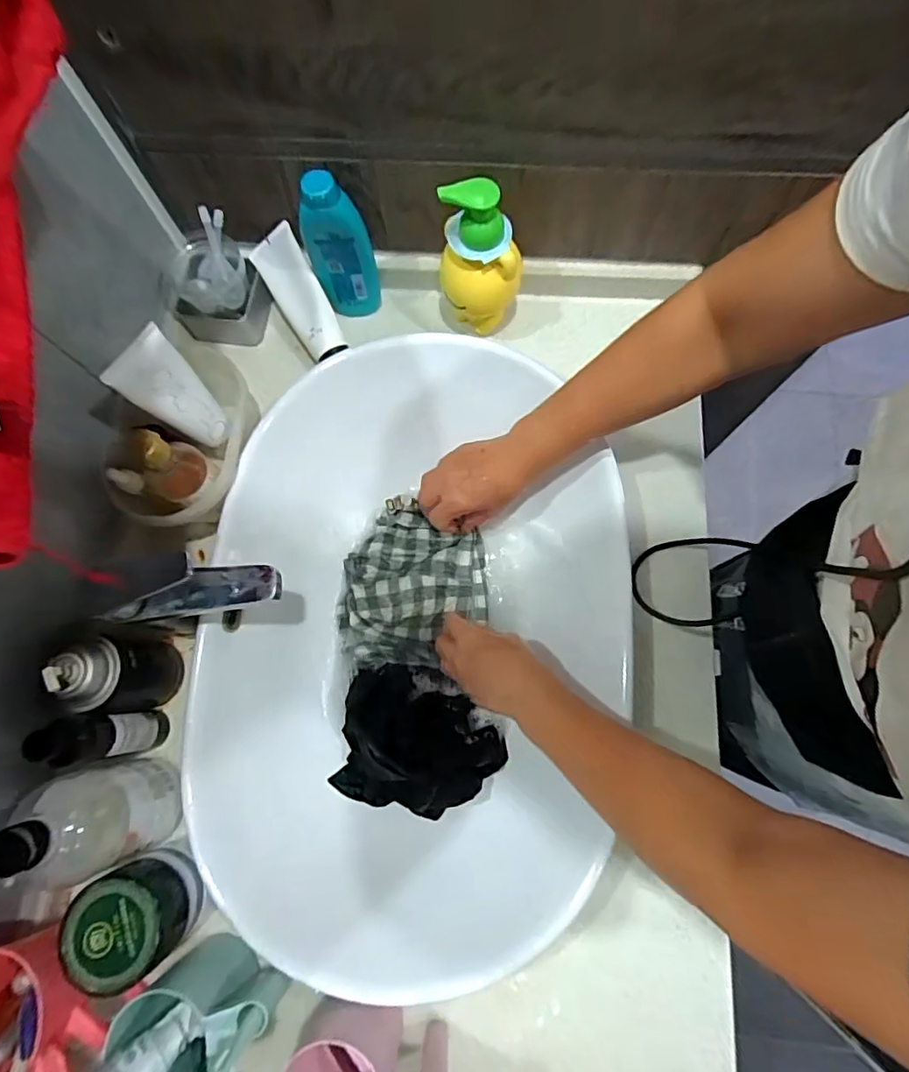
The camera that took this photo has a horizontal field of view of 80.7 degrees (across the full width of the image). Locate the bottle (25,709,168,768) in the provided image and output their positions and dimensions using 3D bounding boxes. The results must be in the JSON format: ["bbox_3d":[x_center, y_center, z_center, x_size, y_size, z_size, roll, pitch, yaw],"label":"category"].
[{"bbox_3d":[-0.293,0.169,0.451,0.030,0.138,0.036,-7,75,-1],"label":"bottle"}]

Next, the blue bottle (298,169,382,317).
[{"bbox_3d":[-0.119,-0.295,0.559,0.064,0.165,0.032,-17,75,-3],"label":"blue bottle"}]

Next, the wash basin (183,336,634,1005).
[{"bbox_3d":[-0.031,0.089,0.537,0.384,0.116,0.559,0,75,1],"label":"wash basin"}]

